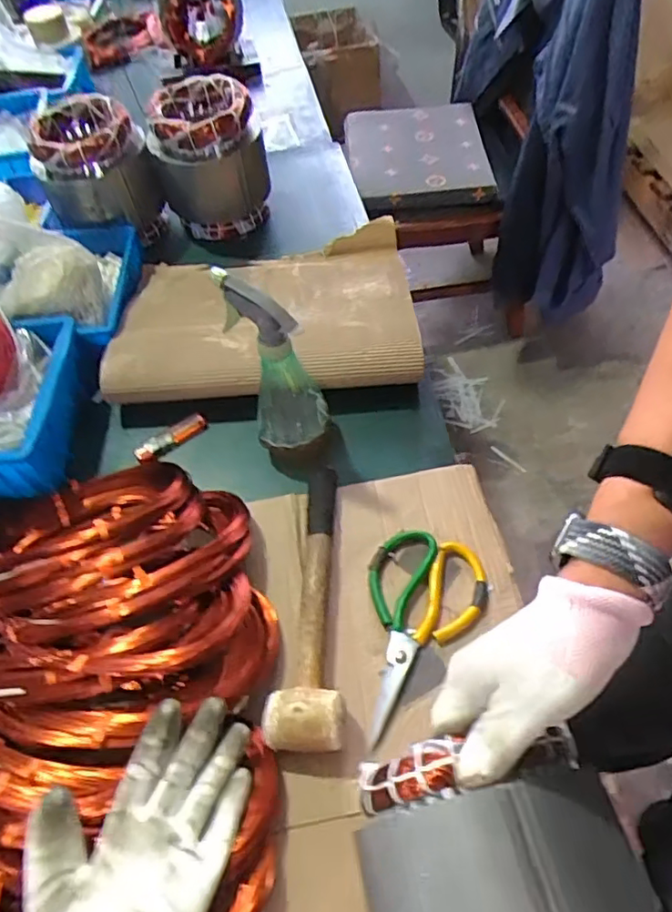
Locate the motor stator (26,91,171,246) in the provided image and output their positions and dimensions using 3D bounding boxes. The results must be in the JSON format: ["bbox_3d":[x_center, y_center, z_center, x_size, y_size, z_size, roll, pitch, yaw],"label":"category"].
[{"bbox_3d":[-0.323,-0.382,0.792,0.137,0.143,0.137,-24,57,-11],"label":"motor stator"}]

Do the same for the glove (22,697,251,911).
[{"bbox_3d":[-0.134,0.265,0.375,0.126,0.026,0.202,14,50,-2],"label":"glove"}]

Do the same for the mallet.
[{"bbox_3d":[-0.015,0.113,0.517,0.061,0.043,0.271,1,56,6],"label":"mallet"}]

